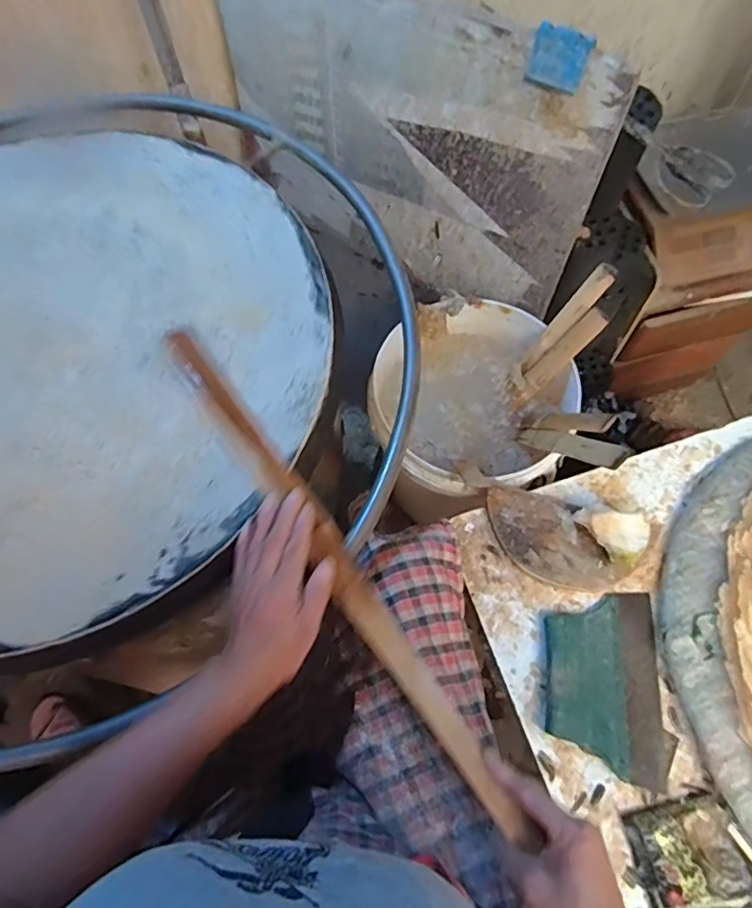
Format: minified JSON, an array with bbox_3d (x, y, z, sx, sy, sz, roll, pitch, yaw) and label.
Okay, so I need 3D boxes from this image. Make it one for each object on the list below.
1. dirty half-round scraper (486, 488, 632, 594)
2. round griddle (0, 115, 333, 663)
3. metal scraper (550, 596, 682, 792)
[{"bbox_3d":[0.210,0.102,0.678,0.169,0.013,0.092,19,68,12],"label":"dirty half-round scraper"},{"bbox_3d":[-0.371,-0.123,0.618,0.609,0.019,0.594,-1,66,3],"label":"round griddle"},{"bbox_3d":[0.249,0.245,0.620,0.125,0.024,0.189,4,66,6],"label":"metal scraper"}]

